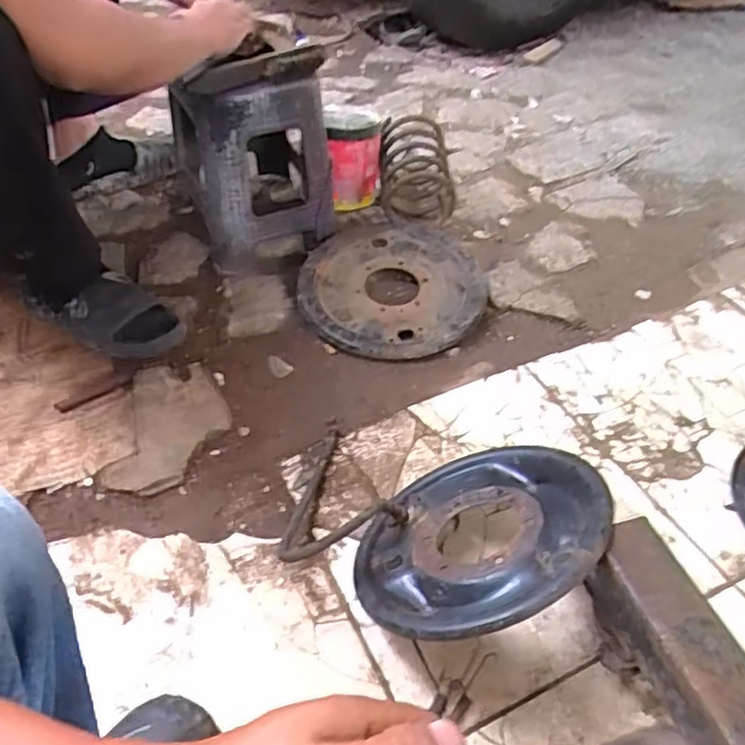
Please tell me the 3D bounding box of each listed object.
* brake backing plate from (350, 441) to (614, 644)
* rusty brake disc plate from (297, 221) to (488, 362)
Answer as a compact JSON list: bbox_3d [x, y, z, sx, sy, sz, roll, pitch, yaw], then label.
[{"bbox_3d":[0.114,0.171,0.698,0.260,0.033,0.267,-23,21,9],"label":"brake backing plate"},{"bbox_3d":[0.033,-0.142,1.120,0.296,0.055,0.304,-1,45,1],"label":"rusty brake disc plate"}]

